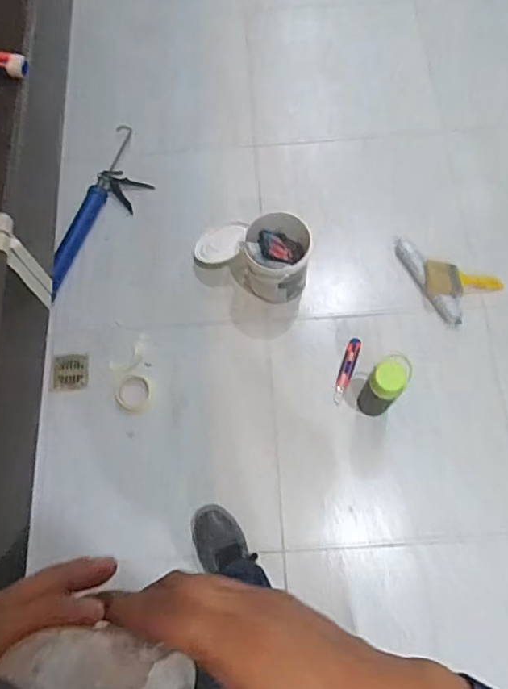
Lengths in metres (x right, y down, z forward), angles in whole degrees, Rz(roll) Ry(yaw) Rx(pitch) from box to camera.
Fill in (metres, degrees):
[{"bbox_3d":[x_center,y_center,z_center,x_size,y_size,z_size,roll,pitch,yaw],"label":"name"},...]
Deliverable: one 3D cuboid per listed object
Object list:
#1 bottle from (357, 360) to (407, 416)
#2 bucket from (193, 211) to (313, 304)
[{"bbox_3d":[0.303,0.113,1.298,0.077,0.261,0.073,-1,71,2],"label":"bottle"},{"bbox_3d":[-0.011,-0.262,1.464,0.334,0.216,0.153,28,75,11],"label":"bucket"}]

